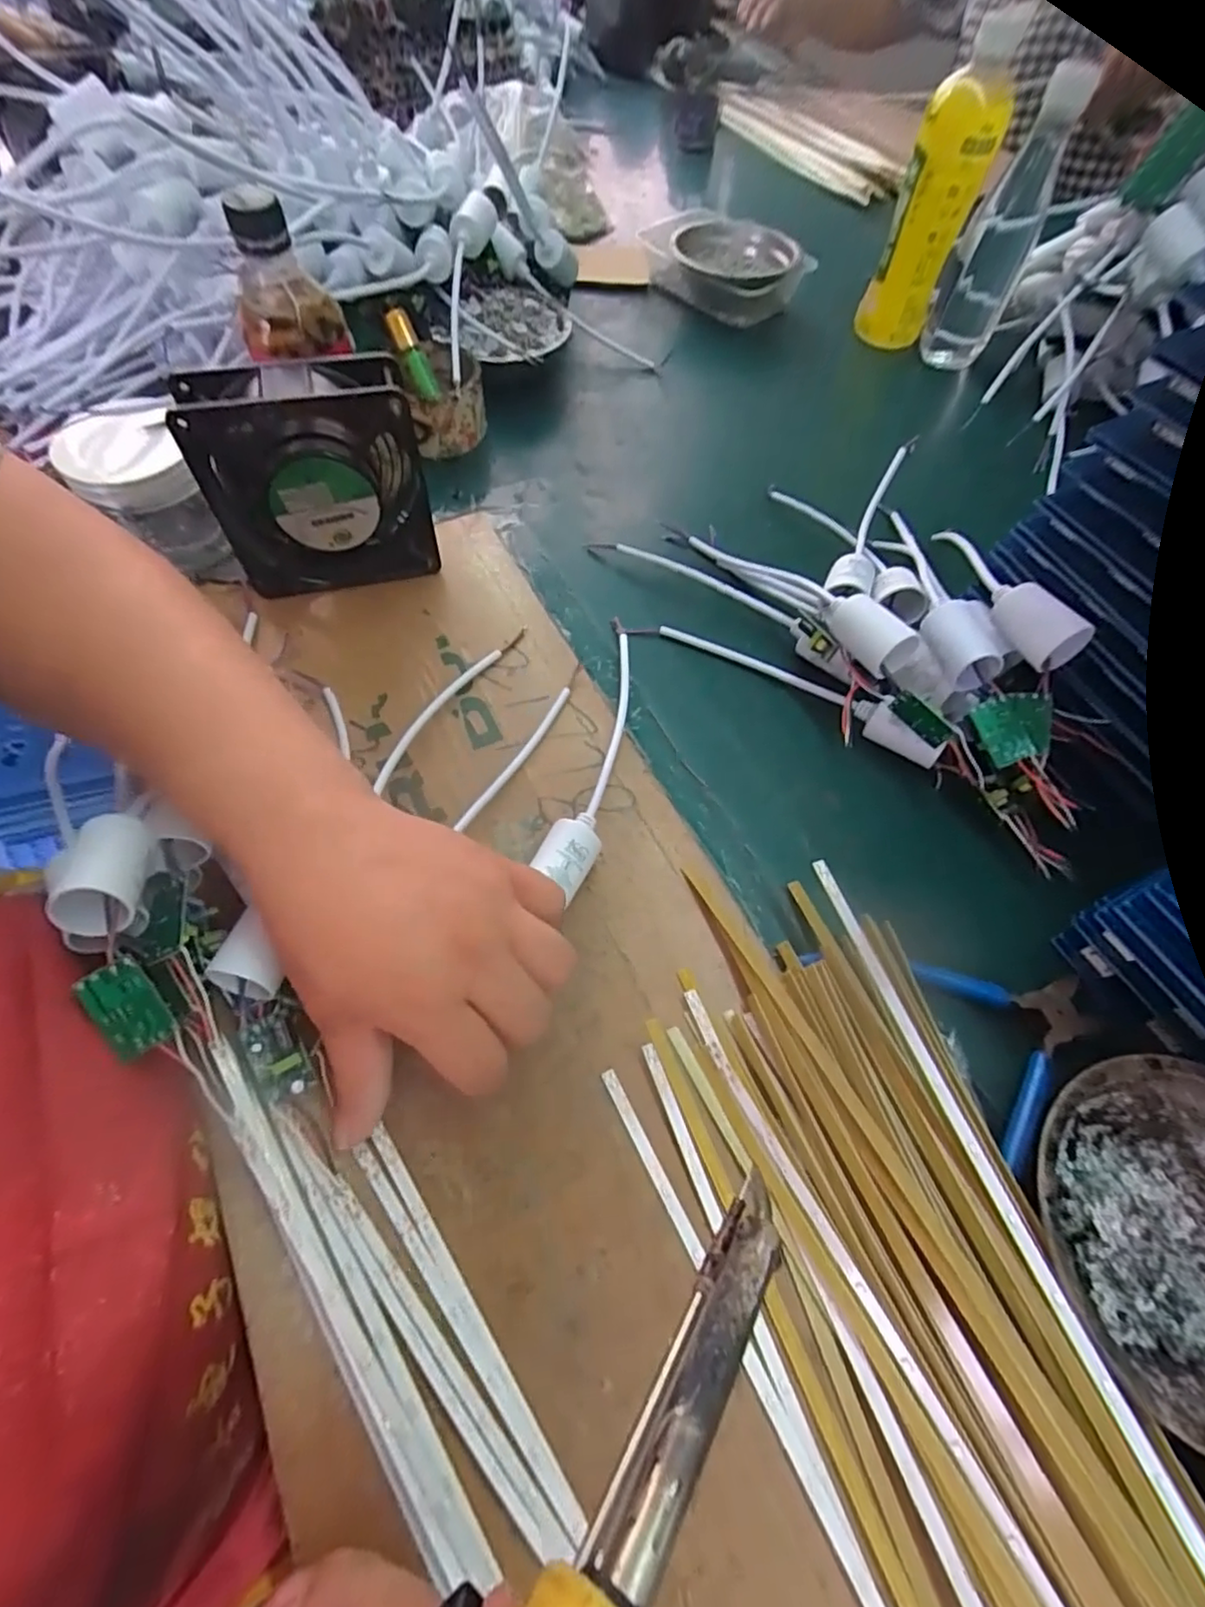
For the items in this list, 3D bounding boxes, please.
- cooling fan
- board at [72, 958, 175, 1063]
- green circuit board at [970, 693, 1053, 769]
[{"bbox_3d":[-0.174,-0.190,0.387,0.125,0.131,0.047,-11,61,-9],"label":"cooling fan"},{"bbox_3d":[-0.184,0.080,0.242,0.020,0.004,0.036,-33,91,-25],"label":"board"},{"bbox_3d":[0.225,-0.041,0.339,0.039,0.006,0.035,-16,79,0],"label":"green circuit board"}]

